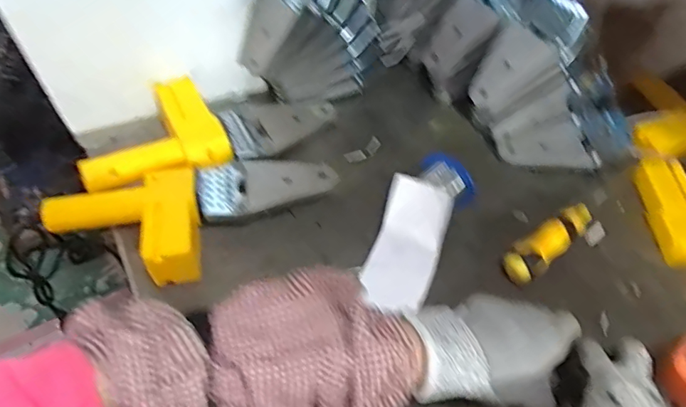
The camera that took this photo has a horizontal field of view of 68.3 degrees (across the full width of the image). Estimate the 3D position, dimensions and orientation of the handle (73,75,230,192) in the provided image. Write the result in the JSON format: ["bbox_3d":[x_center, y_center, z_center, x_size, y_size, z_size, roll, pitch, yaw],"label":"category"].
[{"bbox_3d":[-0.202,-0.066,0.531,0.143,0.034,0.110,-26,58,-18],"label":"handle"}]

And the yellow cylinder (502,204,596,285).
[{"bbox_3d":[0.204,0.036,0.497,0.119,0.025,0.032,-33,60,-22],"label":"yellow cylinder"}]

